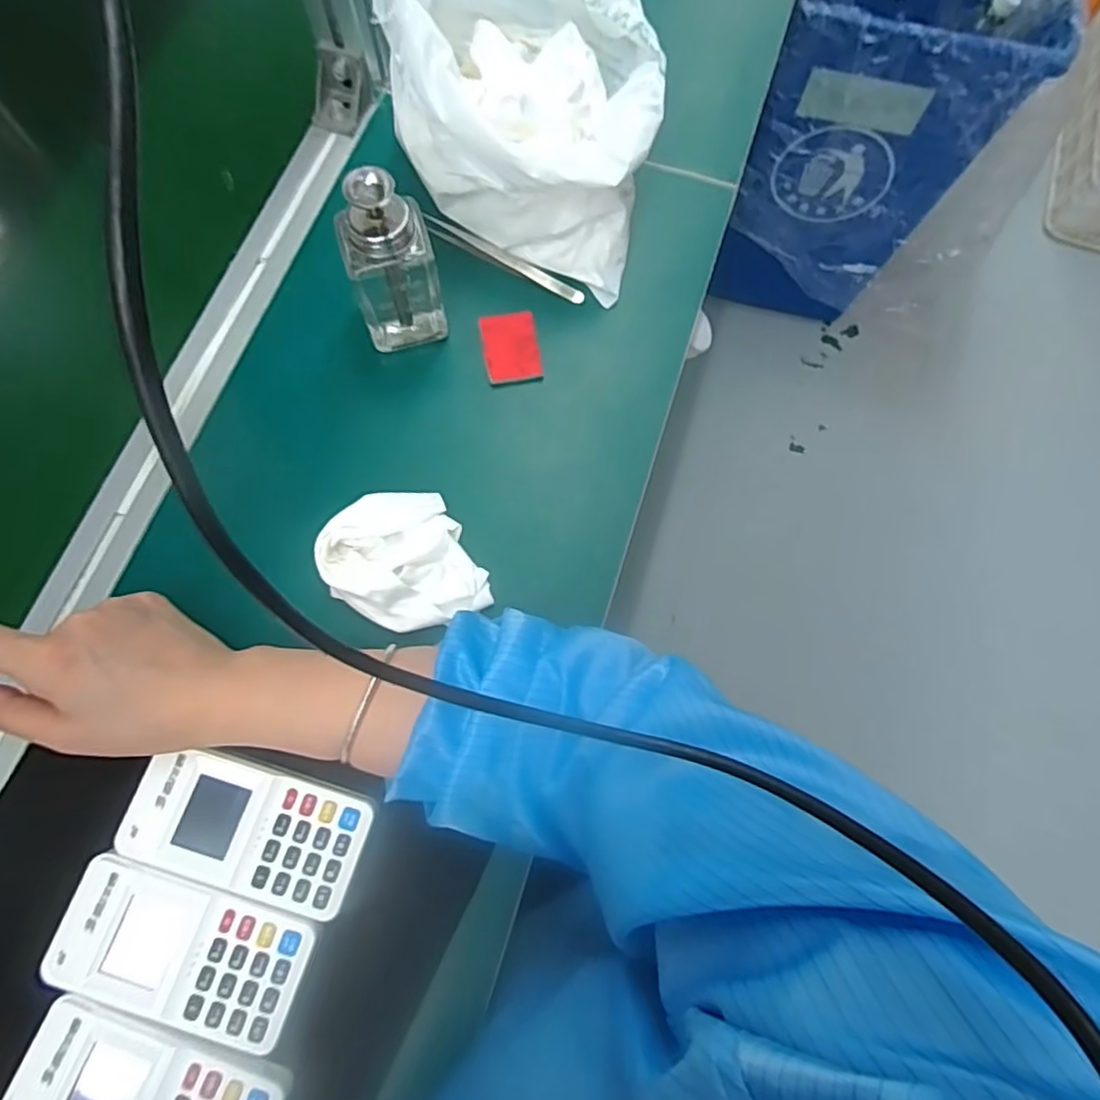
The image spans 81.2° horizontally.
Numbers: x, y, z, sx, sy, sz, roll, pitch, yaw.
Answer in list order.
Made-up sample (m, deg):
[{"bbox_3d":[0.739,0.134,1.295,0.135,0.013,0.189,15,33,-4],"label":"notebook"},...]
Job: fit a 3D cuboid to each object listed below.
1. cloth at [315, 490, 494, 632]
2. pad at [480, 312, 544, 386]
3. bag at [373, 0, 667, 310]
[{"bbox_3d":[-0.094,0.009,0.403,0.085,0.021,0.090,-29,76,-9],"label":"cloth"},{"bbox_3d":[-0.028,-0.146,0.465,0.040,0.008,0.054,-9,74,-4],"label":"pad"},{"bbox_3d":[-0.006,-0.304,0.438,0.190,0.134,0.149,29,75,7],"label":"bag"}]

